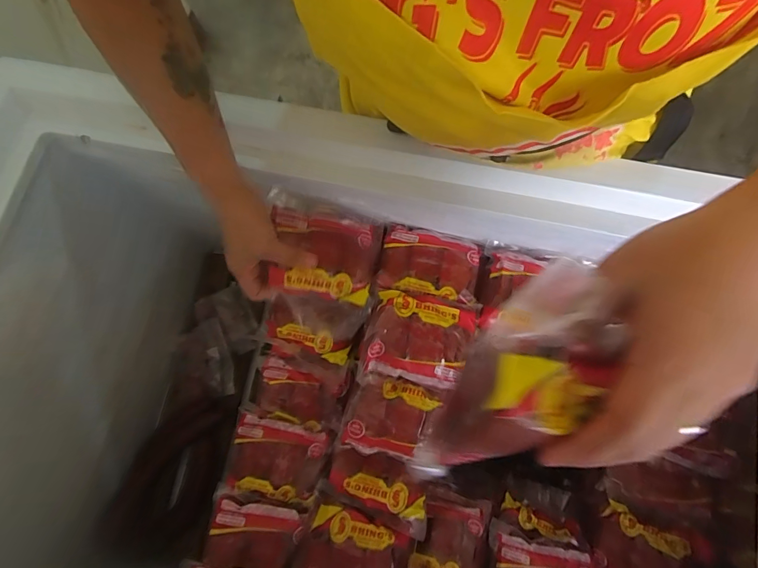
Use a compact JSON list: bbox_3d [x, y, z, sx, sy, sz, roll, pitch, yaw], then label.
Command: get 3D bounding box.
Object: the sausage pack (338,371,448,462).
[{"bbox_3d":[0.015,0.155,0.462,0.103,0.023,0.087,15,78,5],"label":"sausage pack"}]

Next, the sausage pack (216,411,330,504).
[{"bbox_3d":[-0.134,0.228,0.508,0.121,0.024,0.092,11,78,4],"label":"sausage pack"}]

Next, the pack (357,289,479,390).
[{"bbox_3d":[0.045,0.062,0.453,0.121,0.026,0.097,13,78,4],"label":"pack"}]

